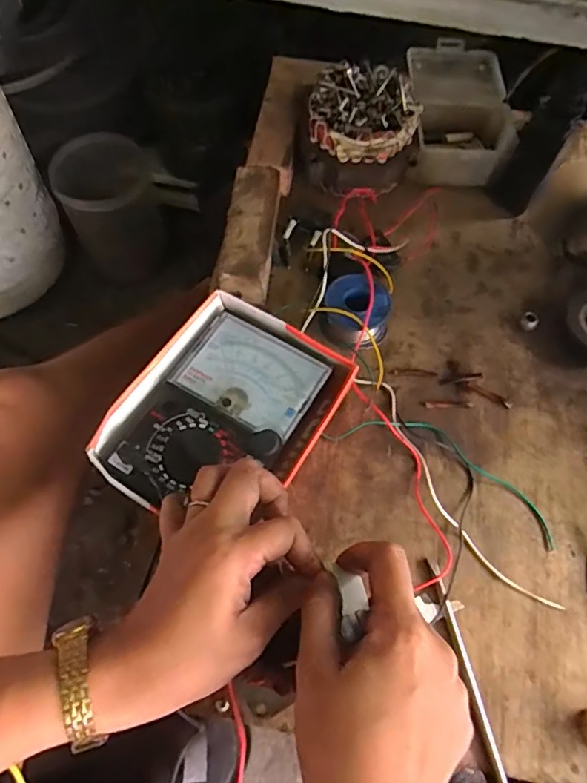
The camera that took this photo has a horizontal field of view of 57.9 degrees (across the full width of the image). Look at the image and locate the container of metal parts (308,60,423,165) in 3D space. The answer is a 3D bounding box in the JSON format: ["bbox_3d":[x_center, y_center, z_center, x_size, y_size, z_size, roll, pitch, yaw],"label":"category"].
[{"bbox_3d":[0.061,-0.243,0.469,0.098,0.060,0.076,11,64,4],"label":"container of metal parts"}]

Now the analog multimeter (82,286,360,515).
[{"bbox_3d":[-0.049,0.018,0.387,0.124,0.037,0.160,31,67,13],"label":"analog multimeter"}]

